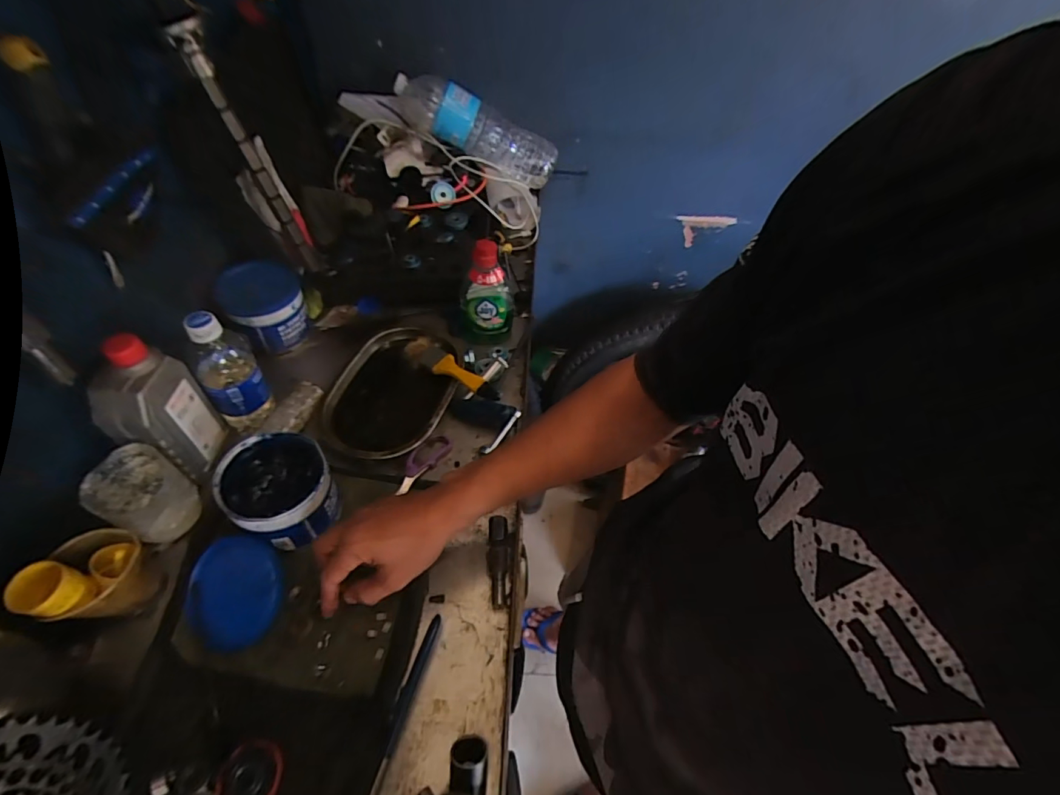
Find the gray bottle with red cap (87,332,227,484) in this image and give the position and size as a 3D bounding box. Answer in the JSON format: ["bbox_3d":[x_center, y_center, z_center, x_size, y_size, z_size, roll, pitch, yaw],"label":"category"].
[{"bbox_3d":[-0.385,0.014,0.498,0.051,0.156,0.082,5,53,0],"label":"gray bottle with red cap"}]

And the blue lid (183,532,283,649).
[{"bbox_3d":[-0.287,0.188,0.465,0.089,0.006,0.099,-16,75,-3],"label":"blue lid"}]

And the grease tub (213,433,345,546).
[{"bbox_3d":[-0.262,0.100,0.507,0.094,0.081,0.102,2,53,-3],"label":"grease tub"}]

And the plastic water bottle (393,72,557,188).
[{"bbox_3d":[-0.095,-0.493,0.886,0.302,0.098,0.072,21,51,-17],"label":"plastic water bottle"}]

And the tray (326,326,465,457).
[{"bbox_3d":[-0.178,-0.010,0.649,0.148,0.035,0.218,22,54,12],"label":"tray"}]

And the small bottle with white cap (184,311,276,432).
[{"bbox_3d":[-0.349,-0.028,0.558,0.059,0.165,0.052,-25,59,-21],"label":"small bottle with white cap"}]

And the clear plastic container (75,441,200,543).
[{"bbox_3d":[-0.383,0.102,0.486,0.069,0.088,0.069,2,53,-3],"label":"clear plastic container"}]

